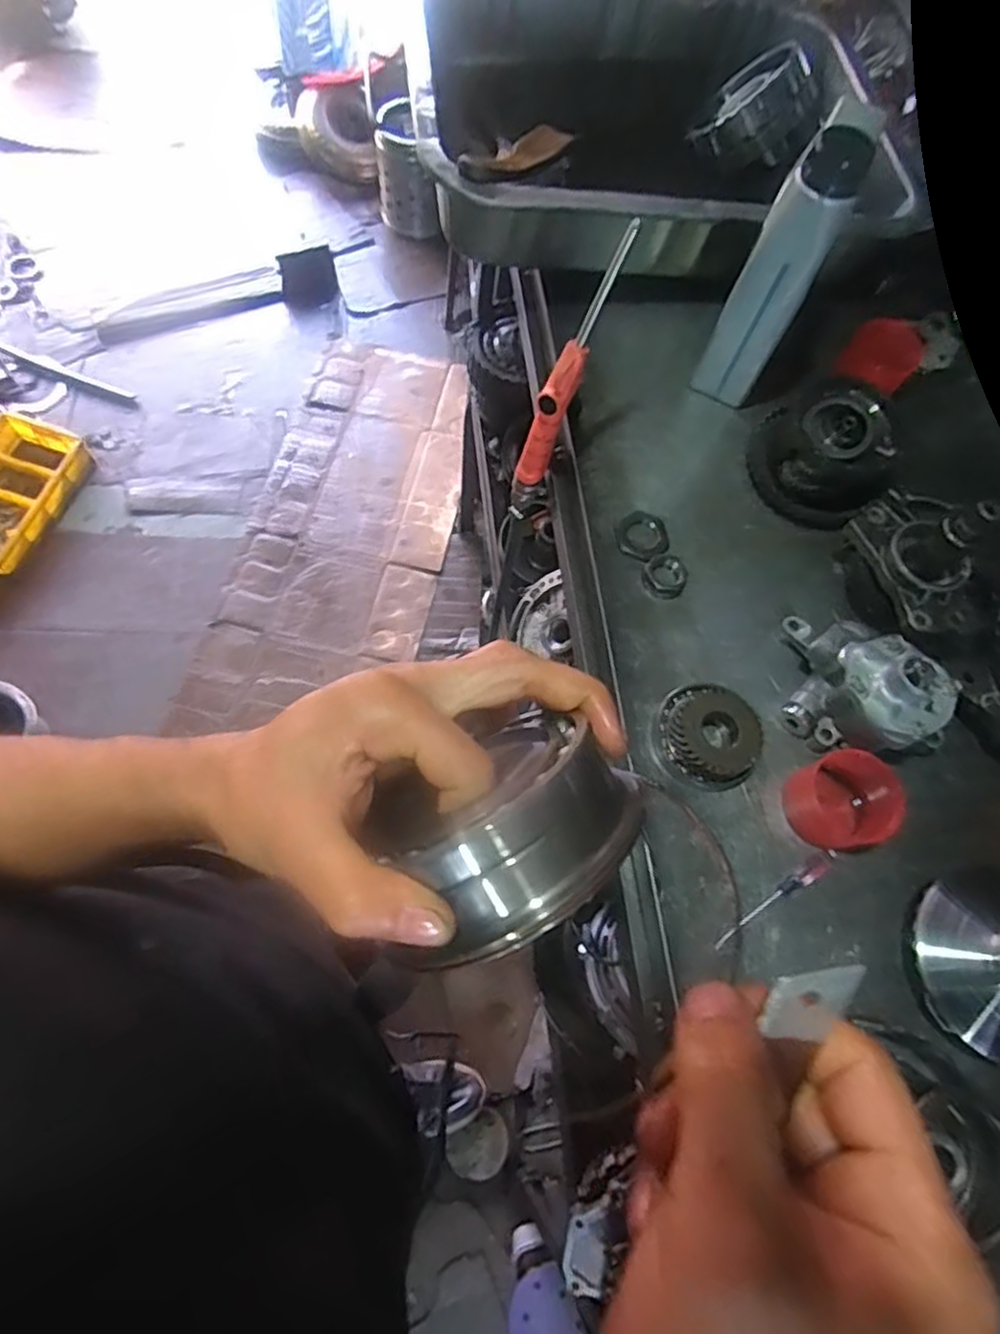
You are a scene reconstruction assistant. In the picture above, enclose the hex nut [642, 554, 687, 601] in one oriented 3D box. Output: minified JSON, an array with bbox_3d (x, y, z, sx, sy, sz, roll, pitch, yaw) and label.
[{"bbox_3d":[0.139,-0.078,0.586,0.036,0.015,0.040,-2,70,-4],"label":"hex nut"}]

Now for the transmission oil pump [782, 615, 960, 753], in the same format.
[{"bbox_3d":[0.288,0.006,0.534,0.110,0.075,0.108,5,70,-2],"label":"transmission oil pump"}]

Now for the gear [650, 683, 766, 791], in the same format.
[{"bbox_3d":[0.156,0.052,0.533,0.072,0.035,0.079,1,70,-3],"label":"gear"}]

